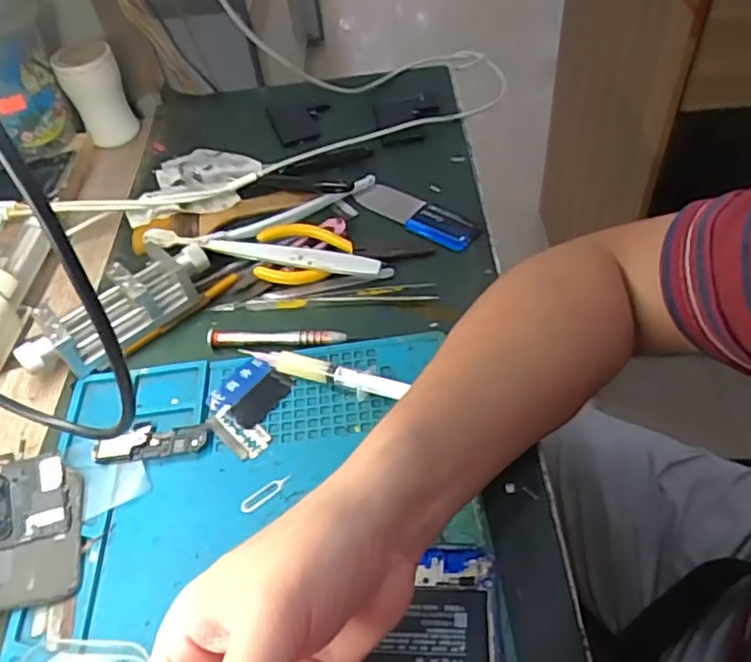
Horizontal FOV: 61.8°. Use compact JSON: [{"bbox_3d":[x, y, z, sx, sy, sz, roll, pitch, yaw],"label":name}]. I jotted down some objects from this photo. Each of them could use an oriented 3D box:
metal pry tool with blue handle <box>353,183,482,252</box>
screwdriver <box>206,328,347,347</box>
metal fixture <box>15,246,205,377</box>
[{"bbox_3d":[0.032,-0.094,0.497,0.106,0.004,0.039,31,60,29],"label":"metal pry tool with blue handle"},{"bbox_3d":[-0.067,0.004,0.424,0.093,0.009,0.009,-2,49,6],"label":"screwdriver"},{"bbox_3d":[-0.180,-0.019,0.438,0.135,0.033,0.058,-35,54,-22],"label":"metal fixture"}]

